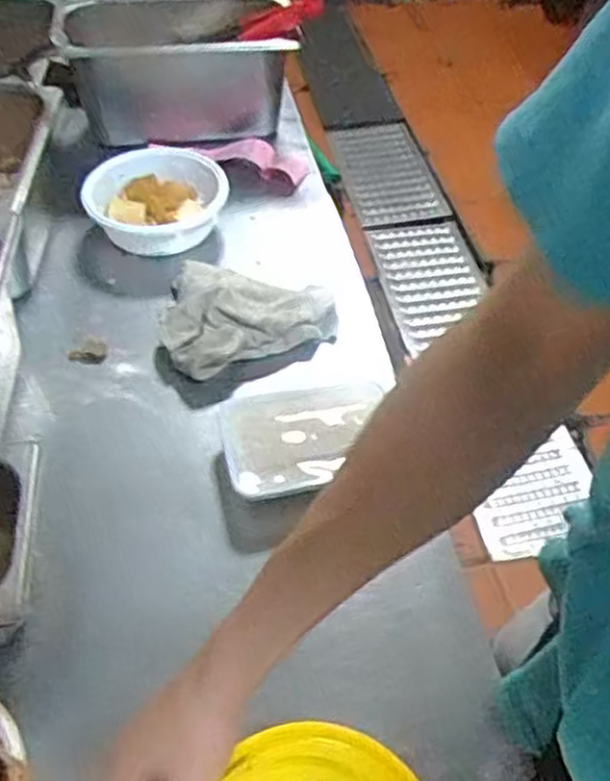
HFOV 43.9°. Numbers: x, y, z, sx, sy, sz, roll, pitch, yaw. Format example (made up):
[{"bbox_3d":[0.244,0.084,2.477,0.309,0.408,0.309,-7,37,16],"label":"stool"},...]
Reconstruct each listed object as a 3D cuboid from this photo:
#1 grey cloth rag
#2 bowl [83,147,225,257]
[{"bbox_3d":[-0.068,-0.099,0.820,0.191,0.059,0.146,-20,51,-16],"label":"grey cloth rag"},{"bbox_3d":[-0.179,-0.231,0.918,0.161,0.065,0.166,0,48,0],"label":"bowl"}]

